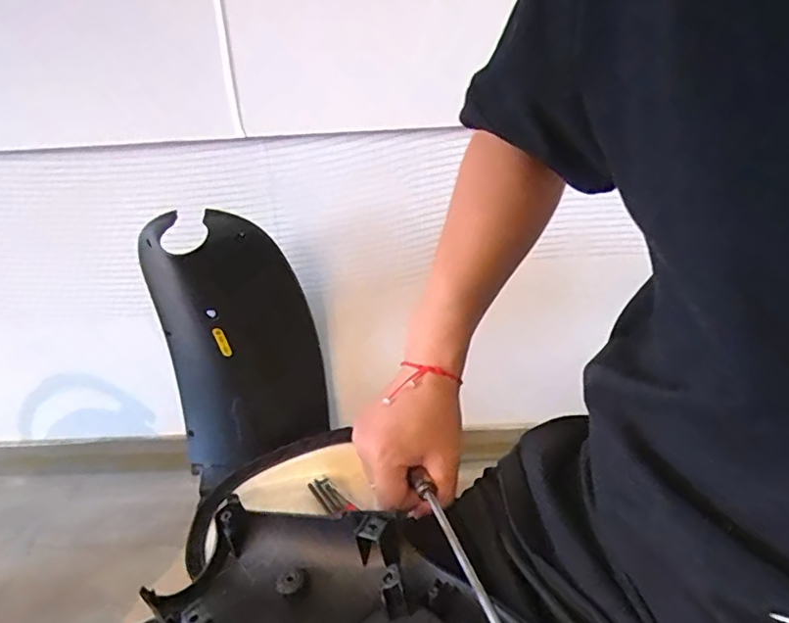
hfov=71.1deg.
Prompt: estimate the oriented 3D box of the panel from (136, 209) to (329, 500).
[{"bbox_3d":[-0.268,0.084,1.044,0.280,0.592,0.132,-19,42,-28],"label":"panel"}]

